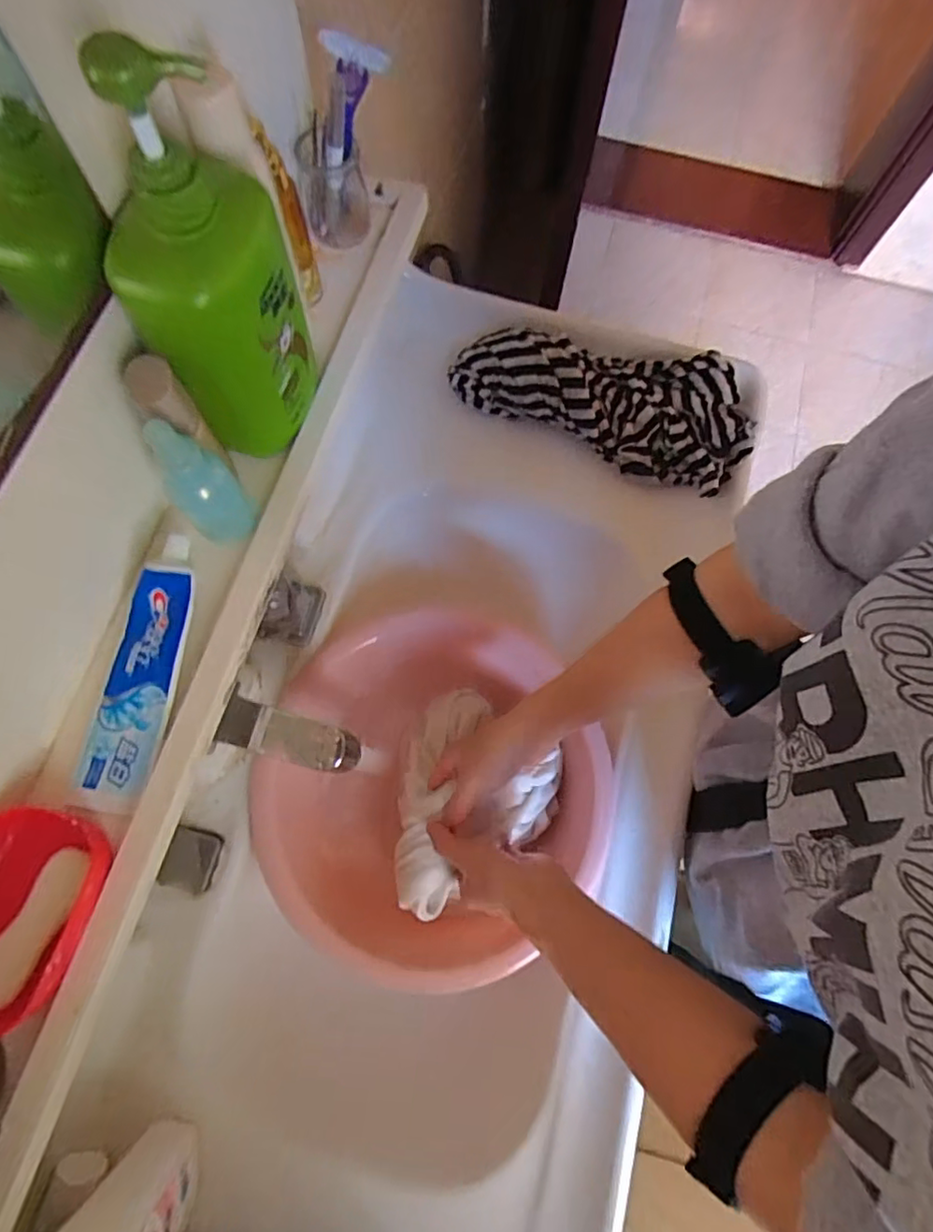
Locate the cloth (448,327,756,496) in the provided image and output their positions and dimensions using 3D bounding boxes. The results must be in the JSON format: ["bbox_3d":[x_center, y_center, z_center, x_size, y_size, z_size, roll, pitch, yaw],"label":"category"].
[{"bbox_3d":[0.140,-0.231,0.606,0.308,0.062,0.122,22,74,5],"label":"cloth"}]

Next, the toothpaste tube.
[{"bbox_3d":[-0.222,0.035,0.394,0.048,0.023,0.181,7,74,0],"label":"toothpaste tube"}]

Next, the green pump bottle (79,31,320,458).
[{"bbox_3d":[-0.155,-0.201,0.360,0.106,0.238,0.068,-40,68,-12],"label":"green pump bottle"}]

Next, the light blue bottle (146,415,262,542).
[{"bbox_3d":[-0.171,-0.085,0.382,0.030,0.103,0.036,17,74,3],"label":"light blue bottle"}]

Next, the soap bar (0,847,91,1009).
[{"bbox_3d":[-0.260,0.184,0.351,0.027,0.018,0.084,23,74,5],"label":"soap bar"}]

